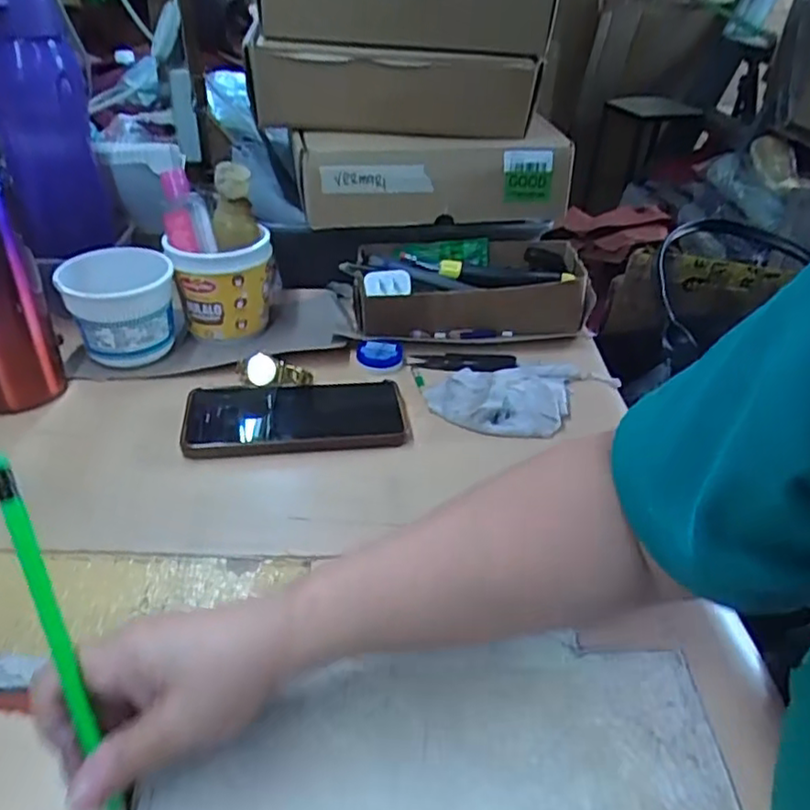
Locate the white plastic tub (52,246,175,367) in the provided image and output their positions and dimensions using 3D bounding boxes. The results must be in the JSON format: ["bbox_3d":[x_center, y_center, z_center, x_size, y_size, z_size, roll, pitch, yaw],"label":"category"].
[{"bbox_3d":[-0.247,-0.083,0.582,0.091,0.086,0.075,-10,37,-18],"label":"white plastic tub"}]

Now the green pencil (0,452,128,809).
[{"bbox_3d":[-0.138,0.097,0.266,0.008,0.162,0.006,-18,12,-27],"label":"green pencil"}]

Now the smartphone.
[{"bbox_3d":[-0.087,0.006,0.530,0.170,0.016,0.089,-3,35,-8],"label":"smartphone"}]

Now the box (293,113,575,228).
[{"bbox_3d":[0.032,-0.232,0.666,0.269,0.075,0.101,-7,36,-14],"label":"box"}]

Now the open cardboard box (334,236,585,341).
[{"bbox_3d":[0.063,-0.114,0.660,0.224,0.069,0.096,-2,35,-7],"label":"open cardboard box"}]

